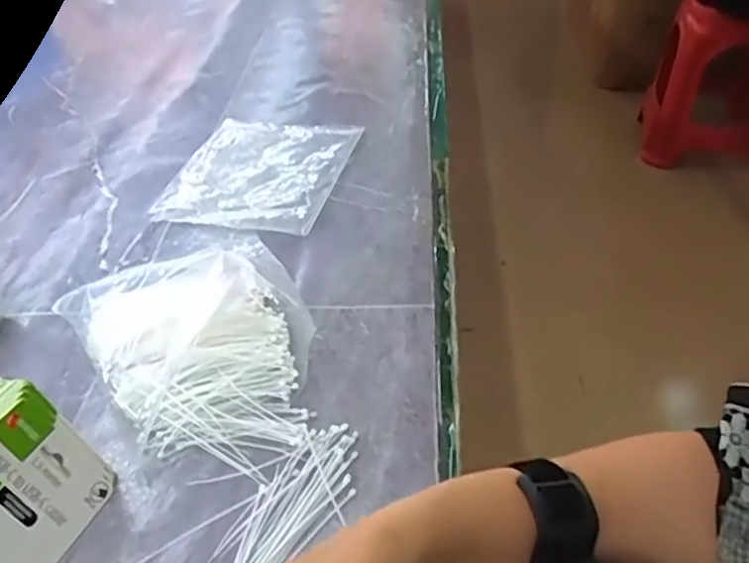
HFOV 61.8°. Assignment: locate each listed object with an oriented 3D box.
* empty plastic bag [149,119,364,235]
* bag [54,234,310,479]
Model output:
[{"bbox_3d":[-0.136,-0.134,0.747,0.189,0.015,0.231,7,43,13],"label":"empty plastic bag"},{"bbox_3d":[-0.137,0.048,0.524,0.189,0.046,0.239,-26,46,-21],"label":"bag"}]

